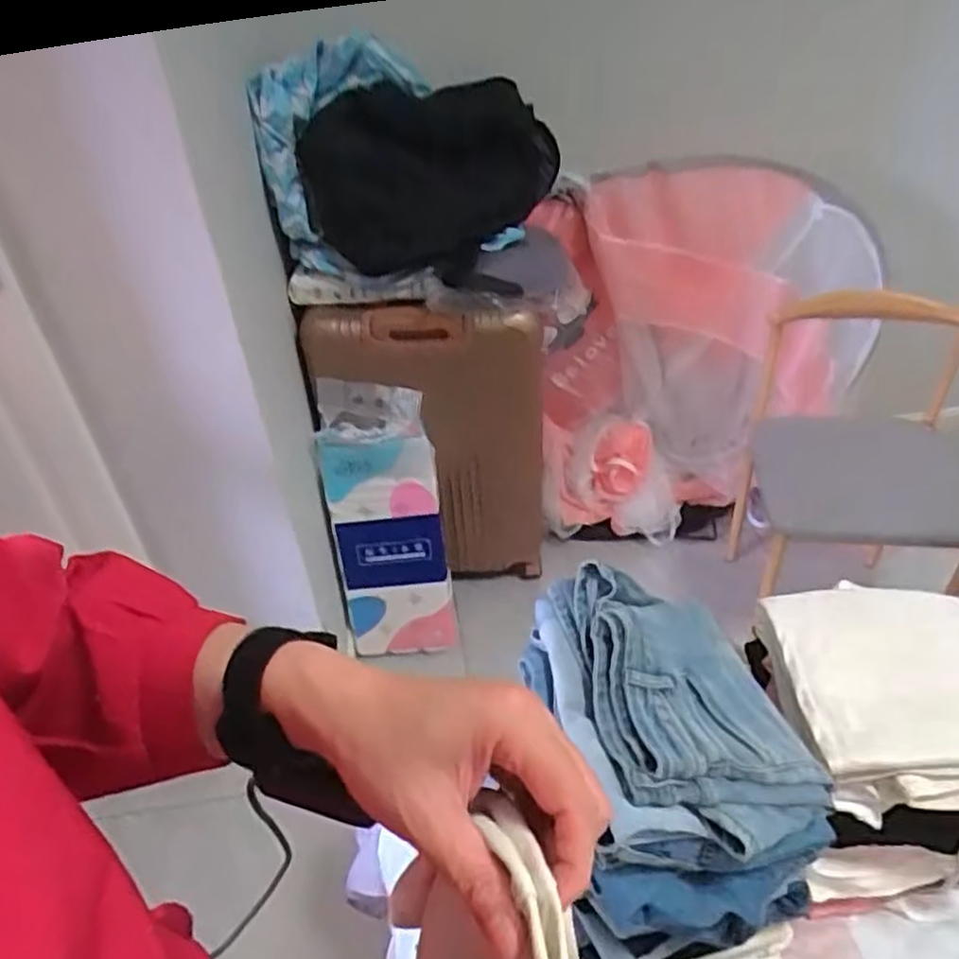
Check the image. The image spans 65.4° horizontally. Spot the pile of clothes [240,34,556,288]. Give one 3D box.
[{"bbox_3d":[-0.134,-0.615,1.423,0.452,0.335,0.362,16,43,23],"label":"pile of clothes"}]

